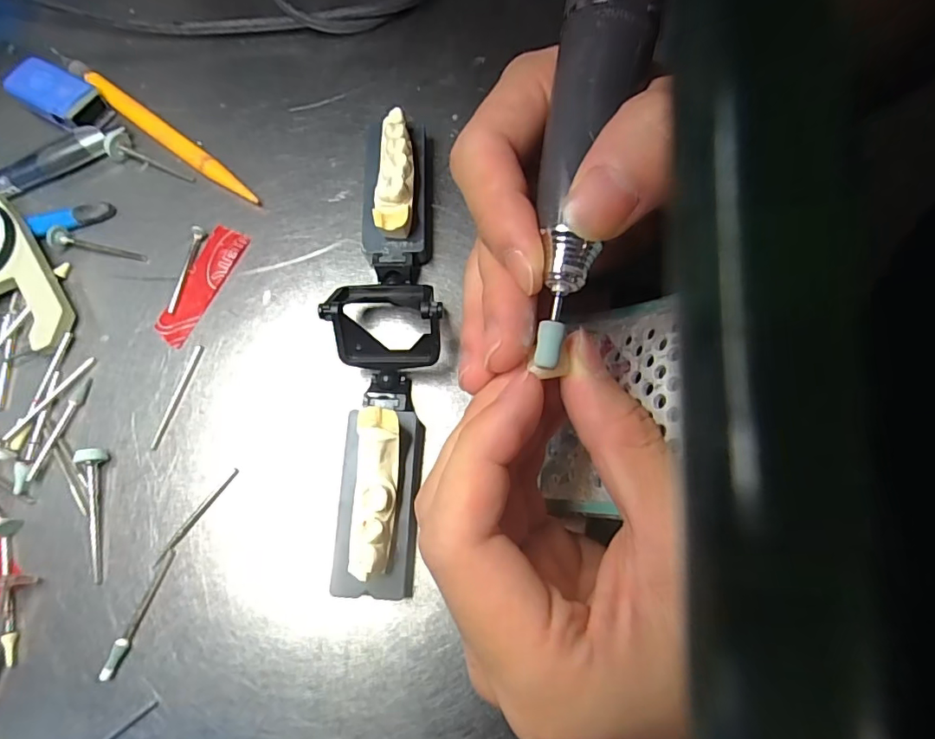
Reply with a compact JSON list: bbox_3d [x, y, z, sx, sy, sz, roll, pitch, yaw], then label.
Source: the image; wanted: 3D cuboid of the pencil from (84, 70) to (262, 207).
[{"bbox_3d":[-0.136,-0.106,0.239,0.109,0.010,0.010,37,78,12],"label":"pencil"}]

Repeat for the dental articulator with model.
[{"bbox_3d":[-0.030,-0.013,0.195,0.036,0.028,0.182,-1,73,2],"label":"dental articulator with model"}]

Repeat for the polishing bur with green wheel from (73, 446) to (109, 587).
[{"bbox_3d":[-0.139,0.053,0.189,0.009,0.009,0.047,-6,73,0],"label":"polishing bur with green wheel"}]

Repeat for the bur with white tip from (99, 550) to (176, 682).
[{"bbox_3d":[-0.115,0.085,0.181,0.004,0.004,0.043,18,74,8],"label":"bur with white tip"}]

